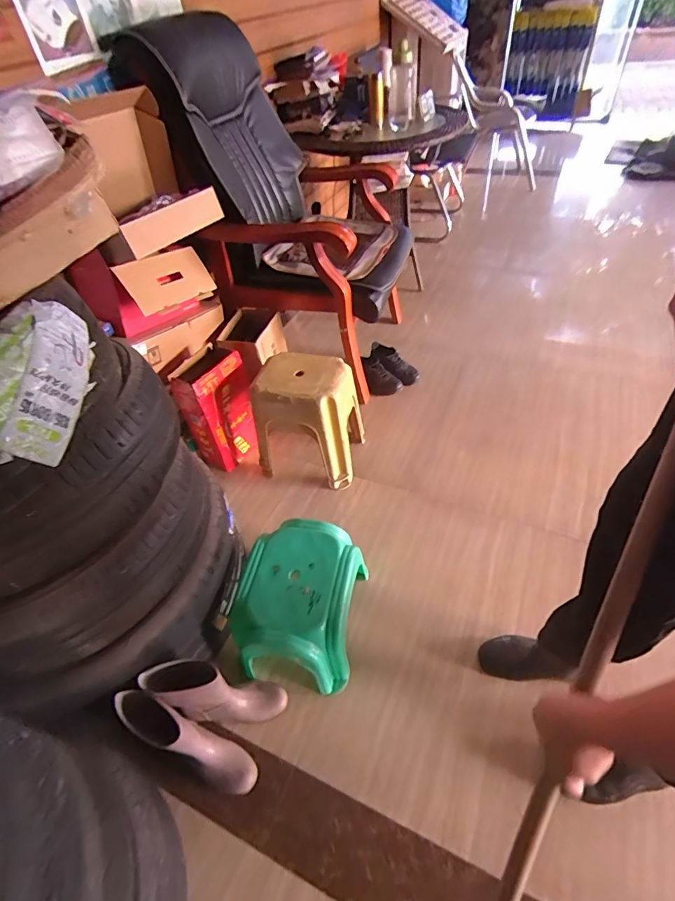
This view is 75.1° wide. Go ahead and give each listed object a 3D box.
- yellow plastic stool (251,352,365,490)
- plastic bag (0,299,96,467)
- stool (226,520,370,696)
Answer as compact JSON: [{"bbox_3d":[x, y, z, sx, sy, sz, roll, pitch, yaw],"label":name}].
[{"bbox_3d":[-0.094,-0.100,1.458,0.311,0.388,0.239,8,48,13],"label":"yellow plastic stool"},{"bbox_3d":[-0.412,-0.098,0.591,0.034,0.157,0.252,-4,59,25],"label":"plastic bag"},{"bbox_3d":[-0.089,0.379,1.111,0.273,0.242,0.344,7,48,12],"label":"stool"}]

